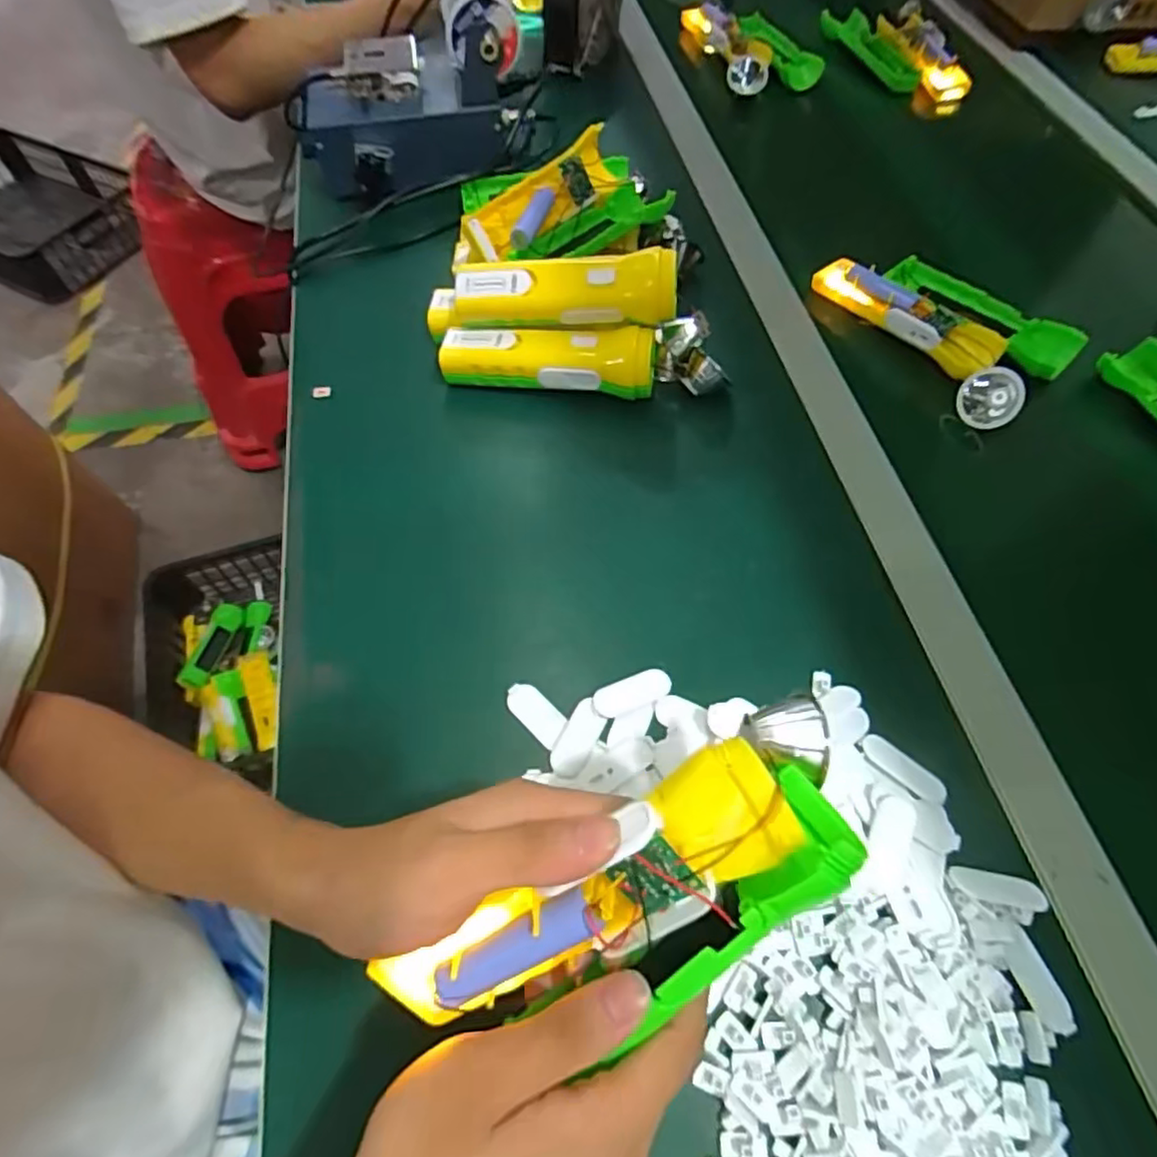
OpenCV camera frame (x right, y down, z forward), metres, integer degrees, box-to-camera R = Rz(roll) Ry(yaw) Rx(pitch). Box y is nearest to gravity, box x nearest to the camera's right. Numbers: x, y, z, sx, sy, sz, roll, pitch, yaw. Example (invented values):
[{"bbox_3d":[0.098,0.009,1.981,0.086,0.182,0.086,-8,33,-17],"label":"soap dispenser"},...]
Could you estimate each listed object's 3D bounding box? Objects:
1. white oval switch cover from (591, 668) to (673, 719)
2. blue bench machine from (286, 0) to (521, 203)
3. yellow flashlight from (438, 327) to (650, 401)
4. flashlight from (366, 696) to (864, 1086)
[{"bbox_3d":[0.033,0.068,0.387,0.049,0.004,0.019,-19,63,-12],"label":"white oval switch cover"},{"bbox_3d":[-0.156,-0.445,0.604,0.212,0.111,0.131,-14,62,-9],"label":"blue bench machine"},{"bbox_3d":[-0.025,-0.162,0.497,0.159,0.051,0.042,5,60,2],"label":"yellow flashlight"},{"bbox_3d":[0.019,0.115,0.230,0.188,0.043,0.066,-30,64,-1],"label":"flashlight"}]

